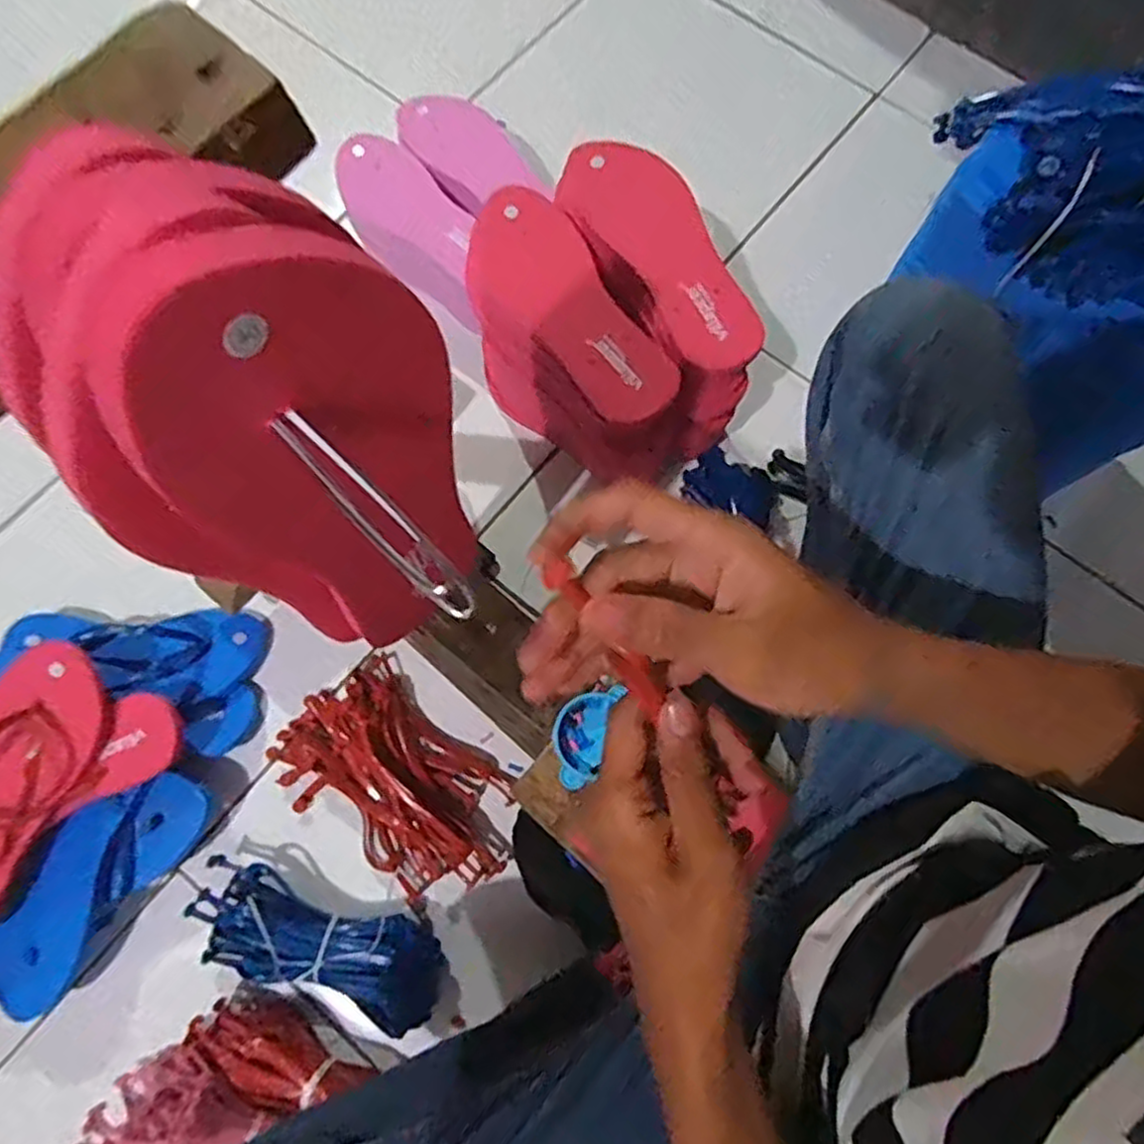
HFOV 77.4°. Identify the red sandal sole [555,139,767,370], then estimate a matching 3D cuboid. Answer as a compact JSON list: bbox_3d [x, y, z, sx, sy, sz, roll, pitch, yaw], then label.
[{"bbox_3d":[0.082,-0.280,0.614,0.091,0.011,0.242,-34,78,-9],"label":"red sandal sole"}]

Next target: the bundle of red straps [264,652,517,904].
[{"bbox_3d":[-0.164,0.202,0.672,0.235,0.034,0.148,41,79,9],"label":"bundle of red straps"}]

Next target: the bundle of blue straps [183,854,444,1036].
[{"bbox_3d":[-0.226,0.330,0.633,0.228,0.046,0.087,20,76,5],"label":"bundle of blue straps"}]

